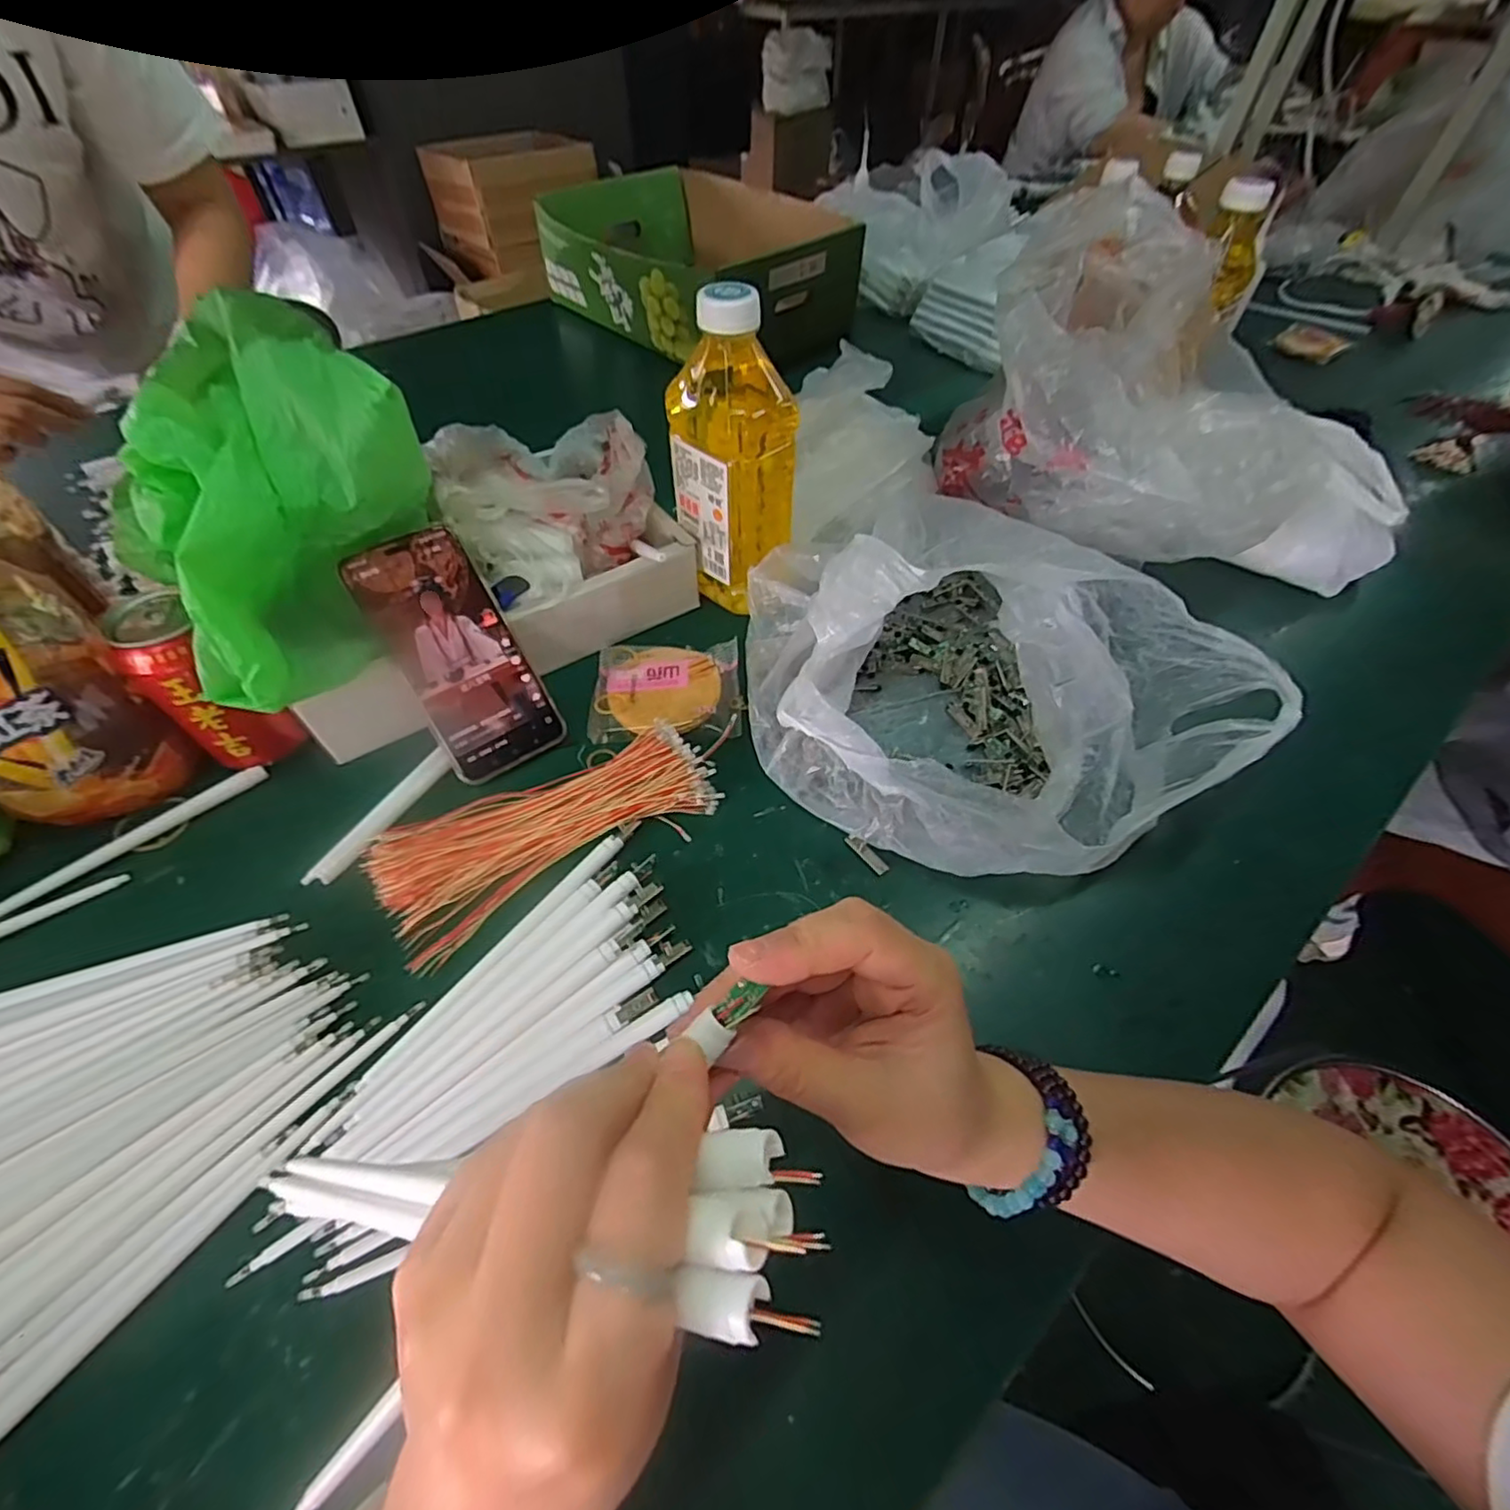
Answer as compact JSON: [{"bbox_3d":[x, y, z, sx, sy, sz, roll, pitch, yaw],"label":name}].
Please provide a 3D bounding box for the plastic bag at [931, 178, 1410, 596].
[{"bbox_3d":[0.331,-0.270,0.509,0.228,0.198,0.350,-36,60,-25],"label":"plastic bag"}]

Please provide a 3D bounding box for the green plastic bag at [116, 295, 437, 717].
[{"bbox_3d":[-0.261,-0.130,0.358,0.160,0.168,0.095,-37,61,-25],"label":"green plastic bag"}]

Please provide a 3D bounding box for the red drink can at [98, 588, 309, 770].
[{"bbox_3d":[-0.352,-0.042,0.411,0.056,0.112,0.052,0,51,0],"label":"red drink can"}]

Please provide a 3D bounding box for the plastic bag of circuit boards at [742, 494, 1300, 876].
[{"bbox_3d":[0.145,-0.066,0.435,0.295,0.102,0.297,-21,55,-16],"label":"plastic bag of circuit boards"}]

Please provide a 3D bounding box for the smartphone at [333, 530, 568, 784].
[{"bbox_3d":[-0.195,-0.066,0.423,0.075,0.160,0.009,-31,13,-23],"label":"smartphone"}]

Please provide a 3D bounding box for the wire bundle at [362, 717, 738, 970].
[{"bbox_3d":[-0.116,0.039,0.398,0.225,0.017,0.085,-22,55,-17],"label":"wire bundle"}]

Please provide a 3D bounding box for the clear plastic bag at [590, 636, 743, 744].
[{"bbox_3d":[-0.064,-0.050,0.476,0.105,0.016,0.095,-2,51,-2],"label":"clear plastic bag"}]

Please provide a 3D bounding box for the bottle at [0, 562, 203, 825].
[{"bbox_3d":[-0.427,-0.049,0.354,0.102,0.191,0.093,27,56,19],"label":"bottle"}]

